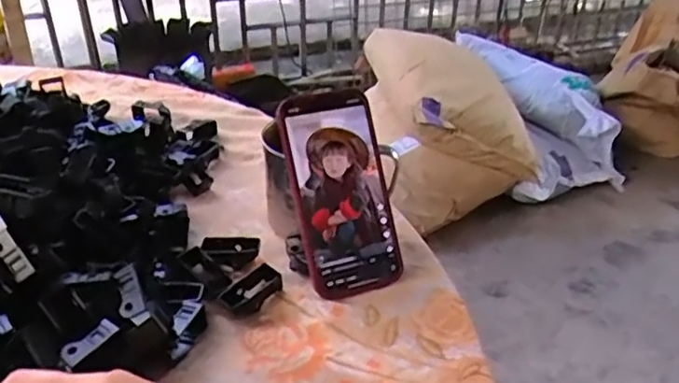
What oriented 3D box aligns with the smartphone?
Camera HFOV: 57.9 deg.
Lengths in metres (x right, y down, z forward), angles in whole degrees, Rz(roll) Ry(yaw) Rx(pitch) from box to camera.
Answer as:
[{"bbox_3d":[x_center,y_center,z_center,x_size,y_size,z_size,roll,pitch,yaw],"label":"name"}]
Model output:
[{"bbox_3d":[0.002,0.001,0.493,0.075,0.163,0.017,-13,4,-14],"label":"smartphone"}]

